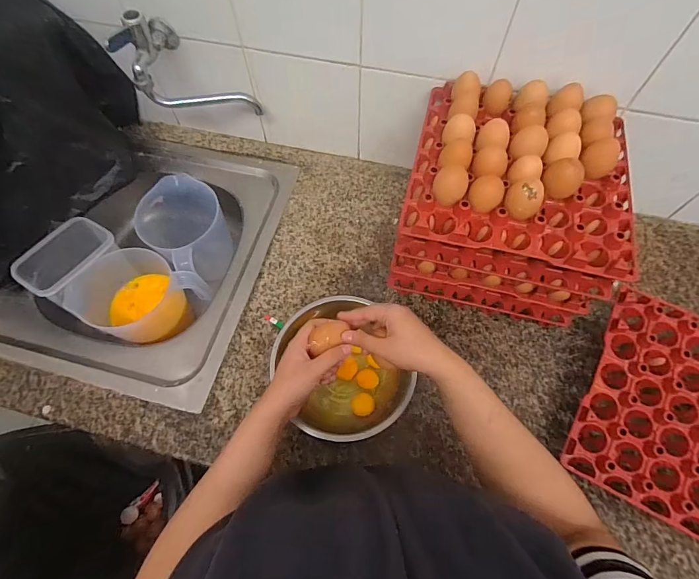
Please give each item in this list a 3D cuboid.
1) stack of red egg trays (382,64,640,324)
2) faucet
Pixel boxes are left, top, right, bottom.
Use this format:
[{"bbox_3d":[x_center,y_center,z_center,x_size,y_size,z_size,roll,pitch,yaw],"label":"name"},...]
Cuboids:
[{"bbox_3d":[0.236,-0.127,0.578,0.281,0.233,0.266,14,65,7],"label":"stack of red egg trays"},{"bbox_3d":[-0.274,-0.394,0.636,0.190,0.161,0.104,-14,65,-6],"label":"faucet"}]

